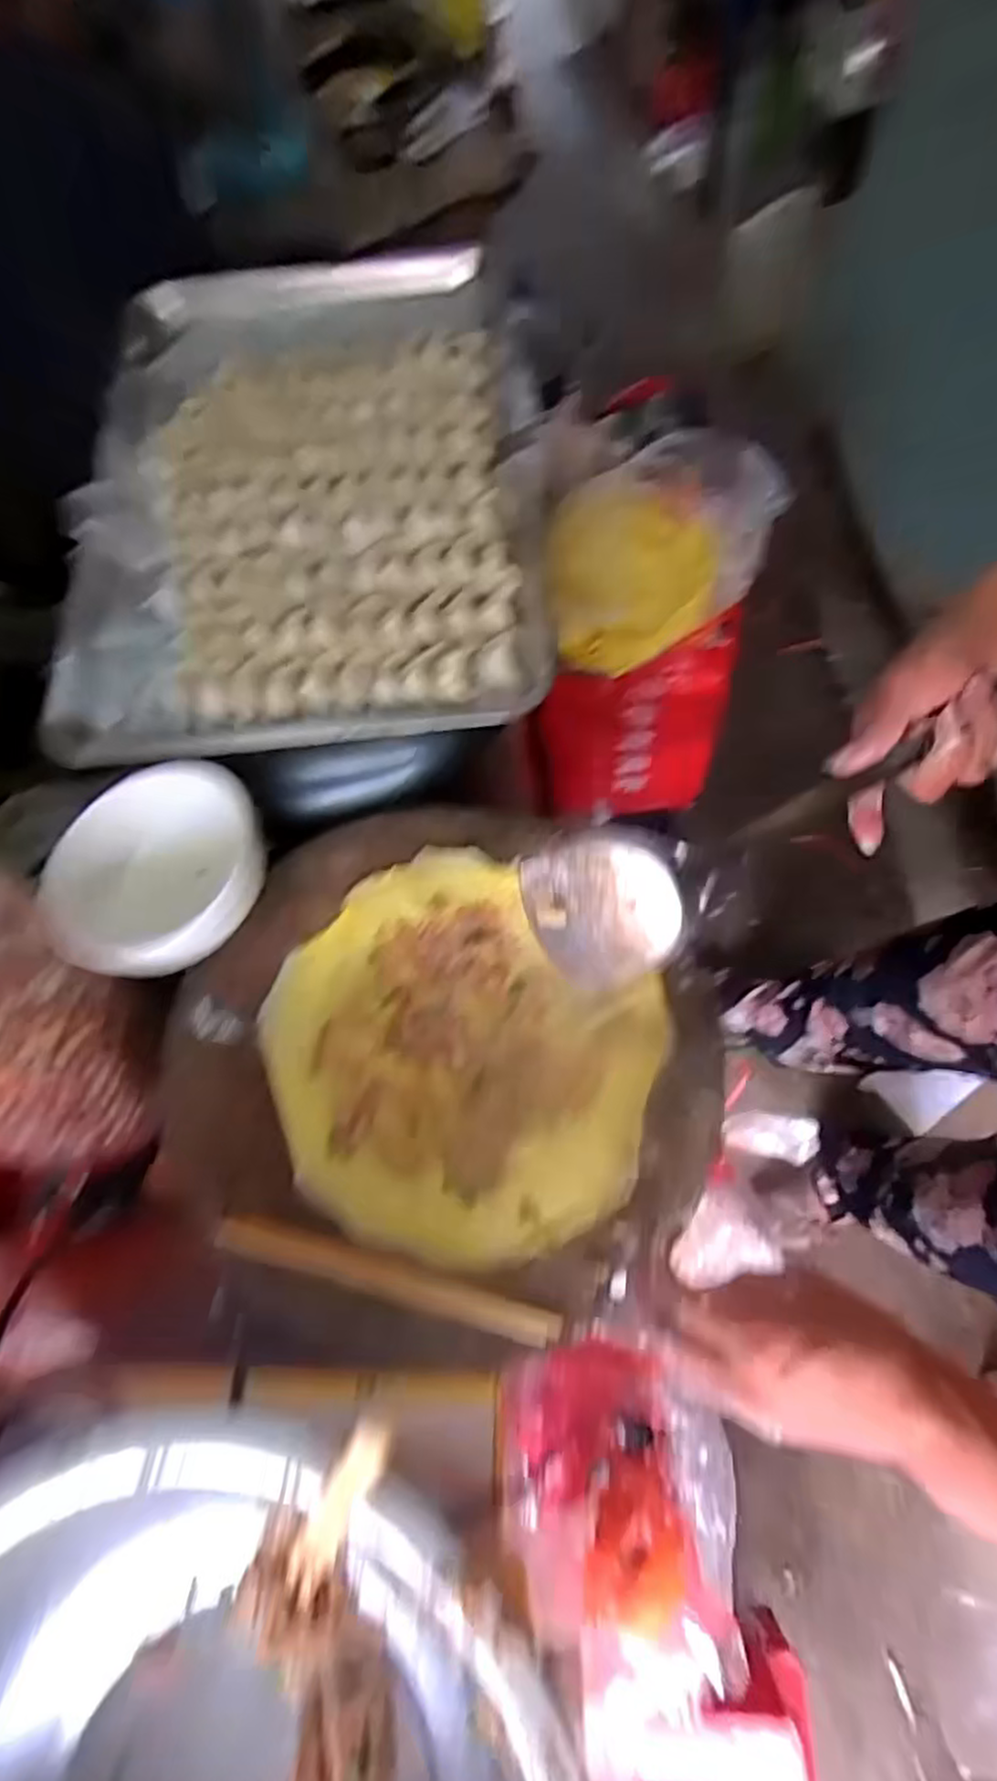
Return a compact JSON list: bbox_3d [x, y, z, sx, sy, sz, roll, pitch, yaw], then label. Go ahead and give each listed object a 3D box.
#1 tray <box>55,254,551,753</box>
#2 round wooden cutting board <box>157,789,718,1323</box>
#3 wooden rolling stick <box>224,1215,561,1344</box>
[{"bbox_3d":[-0.175,-0.375,0.661,0.405,0.045,0.577,-6,67,0],"label":"tray"},{"bbox_3d":[-0.027,0.086,0.508,0.353,0.042,0.314,11,68,8],"label":"round wooden cutting board"},{"bbox_3d":[-0.071,0.239,0.452,0.217,0.015,0.022,13,68,8],"label":"wooden rolling stick"}]

